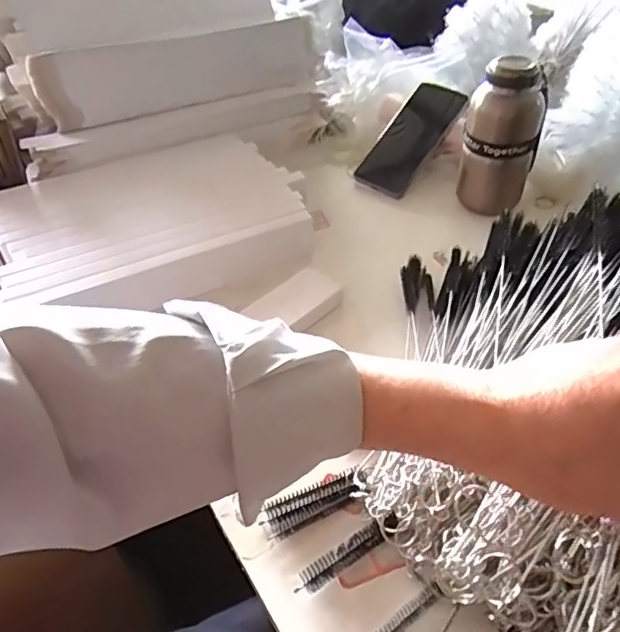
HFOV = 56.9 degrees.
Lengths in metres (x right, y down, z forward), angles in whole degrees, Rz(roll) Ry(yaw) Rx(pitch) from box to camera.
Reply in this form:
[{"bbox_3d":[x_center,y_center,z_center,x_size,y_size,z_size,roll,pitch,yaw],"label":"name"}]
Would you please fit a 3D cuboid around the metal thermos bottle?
[{"bbox_3d":[0.217,-0.201,0.647,0.077,0.163,0.062,14,46,17],"label":"metal thermos bottle"}]

